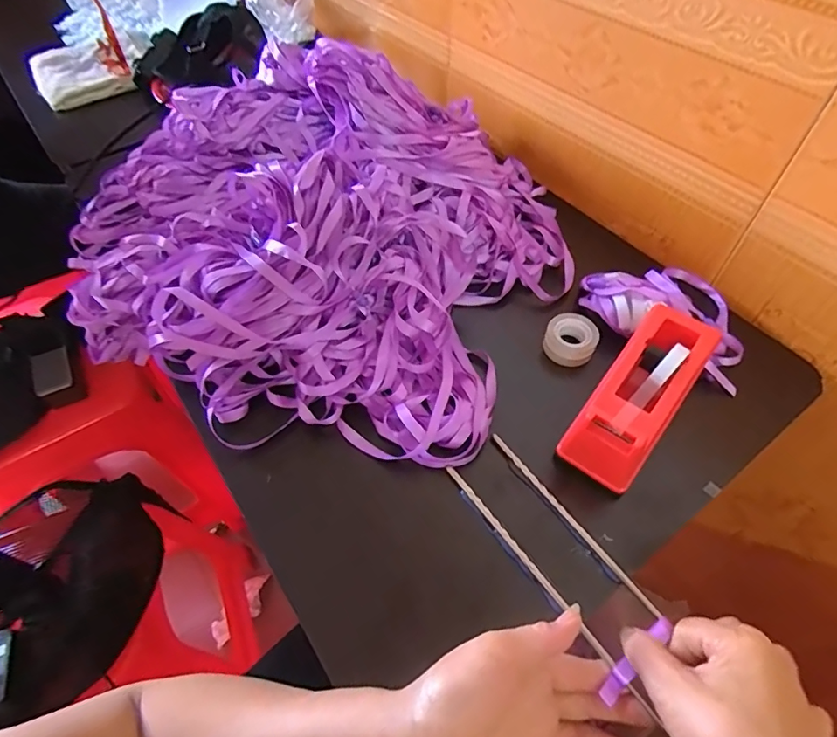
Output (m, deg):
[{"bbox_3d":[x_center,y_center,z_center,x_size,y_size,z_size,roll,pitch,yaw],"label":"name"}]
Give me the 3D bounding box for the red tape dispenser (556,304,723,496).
[{"bbox_3d":[0.180,0.021,0.406,0.061,0.064,0.155,33,61,23],"label":"red tape dispenser"}]

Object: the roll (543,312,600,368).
[{"bbox_3d":[0.148,-0.029,0.478,0.046,0.026,0.044,-1,54,1],"label":"roll"}]

